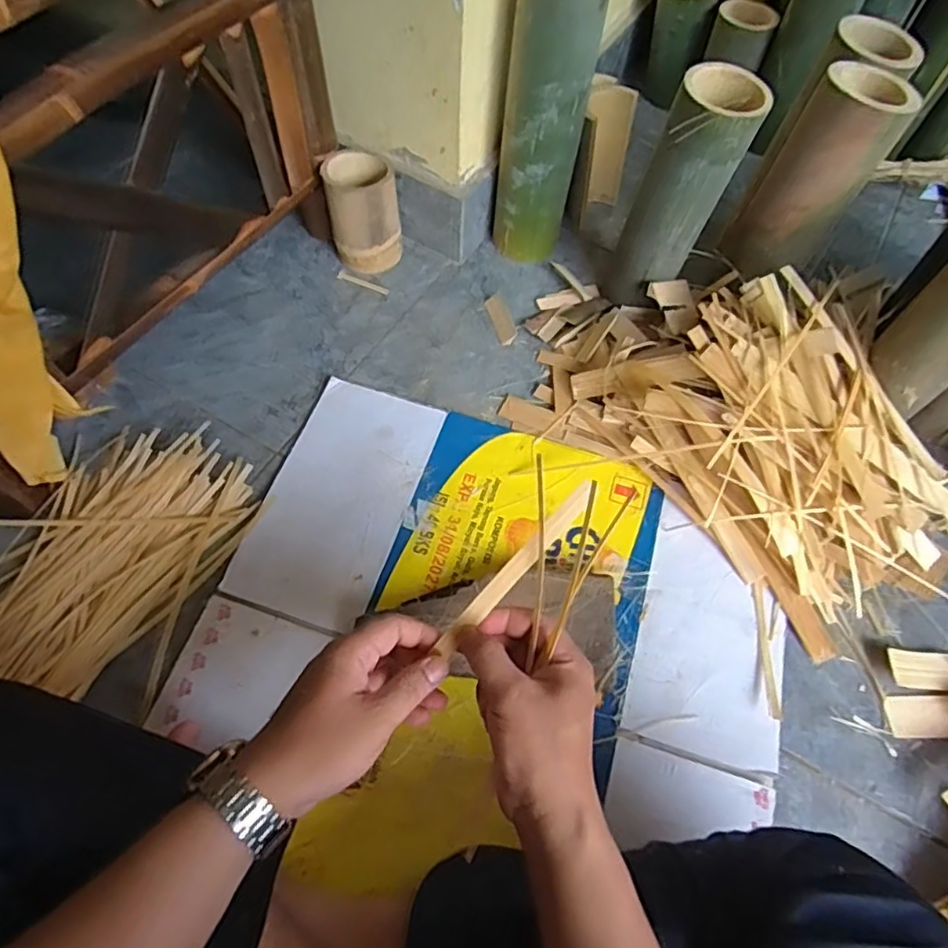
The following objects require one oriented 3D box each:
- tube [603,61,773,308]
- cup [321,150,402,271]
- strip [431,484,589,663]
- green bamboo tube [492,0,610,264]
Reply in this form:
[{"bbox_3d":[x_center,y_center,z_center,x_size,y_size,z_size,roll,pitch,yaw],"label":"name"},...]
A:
[{"bbox_3d":[0.223,-0.300,0.693,0.093,0.244,0.081,19,62,8],"label":"tube"},{"bbox_3d":[-0.140,-0.330,0.800,0.085,0.121,0.088,1,61,-2],"label":"cup"},{"bbox_3d":[0.029,0.064,0.425,0.015,0.007,0.148,44,94,19],"label":"strip"},{"bbox_3d":[0.078,-0.411,0.739,0.096,0.325,0.085,9,61,2],"label":"green bamboo tube"}]

